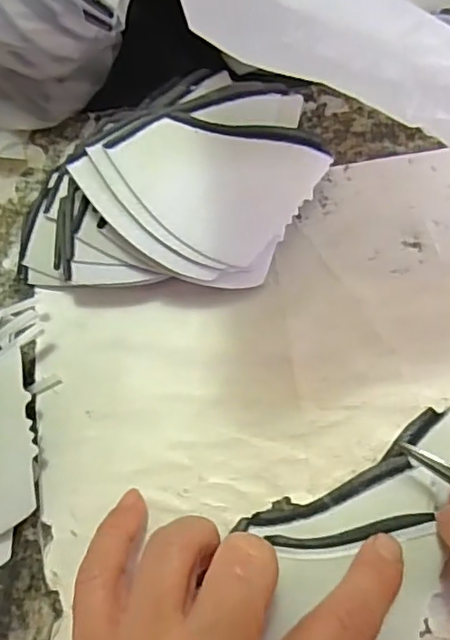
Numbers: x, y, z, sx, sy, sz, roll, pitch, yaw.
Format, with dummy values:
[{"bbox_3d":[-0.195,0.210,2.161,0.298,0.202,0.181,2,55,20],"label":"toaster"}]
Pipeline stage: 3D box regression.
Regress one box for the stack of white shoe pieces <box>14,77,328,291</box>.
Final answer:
[{"bbox_3d":[-0.025,-0.060,0.267,0.139,0.046,0.091,-3,78,2],"label":"stack of white shoe pieces"}]

